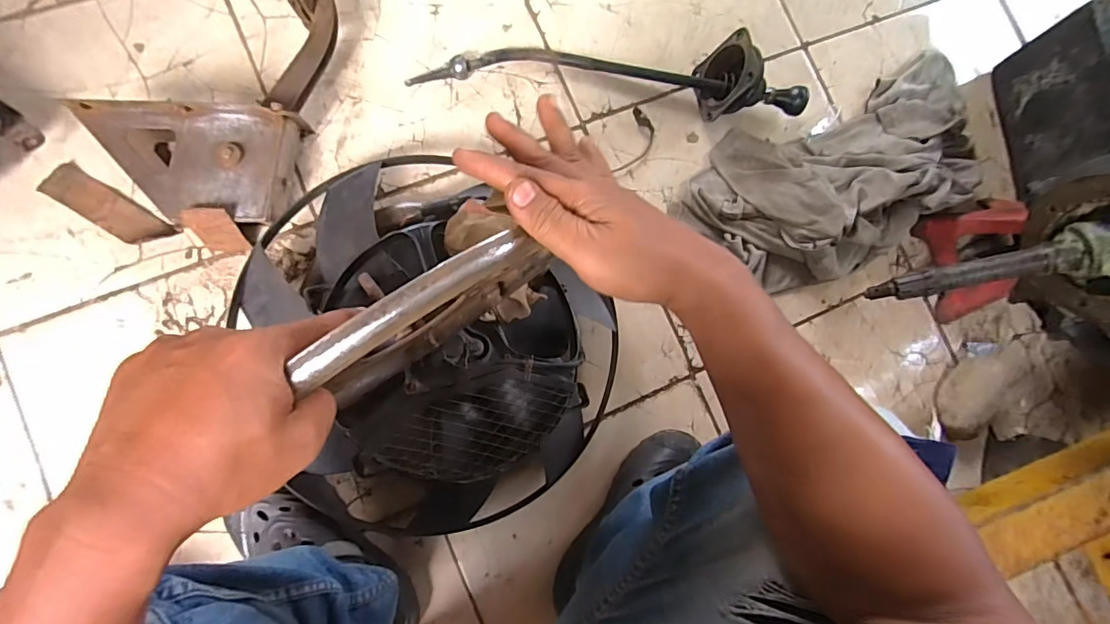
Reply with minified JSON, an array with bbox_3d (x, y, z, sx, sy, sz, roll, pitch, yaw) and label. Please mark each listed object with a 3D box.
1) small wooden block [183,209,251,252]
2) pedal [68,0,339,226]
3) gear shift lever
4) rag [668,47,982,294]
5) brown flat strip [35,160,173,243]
[{"bbox_3d":[-0.433,-0.102,0.640,0.058,0.079,0.013,-8,51,-2],"label":"small wooden block"},{"bbox_3d":[-0.429,-0.292,0.643,0.245,0.113,0.349,10,82,-6],"label":"pedal"},{"bbox_3d":[0.104,-0.354,0.730,0.572,0.108,0.116,-2,86,-8],"label":"gear shift lever"},{"bbox_3d":[0.445,-0.204,0.770,0.548,0.072,0.267,-23,89,-9],"label":"rag"},{"bbox_3d":[-0.586,-0.137,0.646,0.147,0.009,0.049,35,82,-4],"label":"brown flat strip"}]

